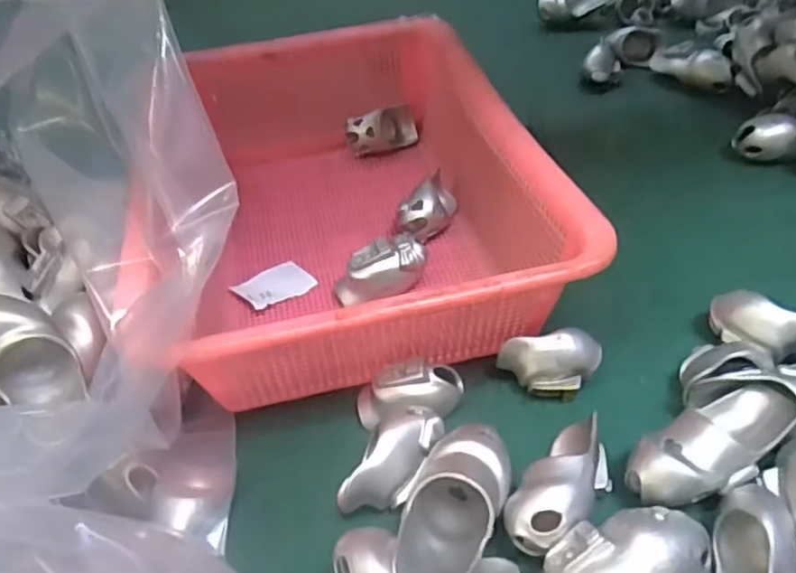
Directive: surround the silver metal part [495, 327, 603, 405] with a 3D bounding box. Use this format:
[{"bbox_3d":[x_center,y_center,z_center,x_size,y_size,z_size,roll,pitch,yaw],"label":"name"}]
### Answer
[{"bbox_3d":[0.086,0.043,0.374,0.054,0.031,0.027,8,44,13],"label":"silver metal part"}]

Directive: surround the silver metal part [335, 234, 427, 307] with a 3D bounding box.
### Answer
[{"bbox_3d":[-0.011,-0.007,0.442,0.060,0.039,0.026,-17,44,-13],"label":"silver metal part"}]

